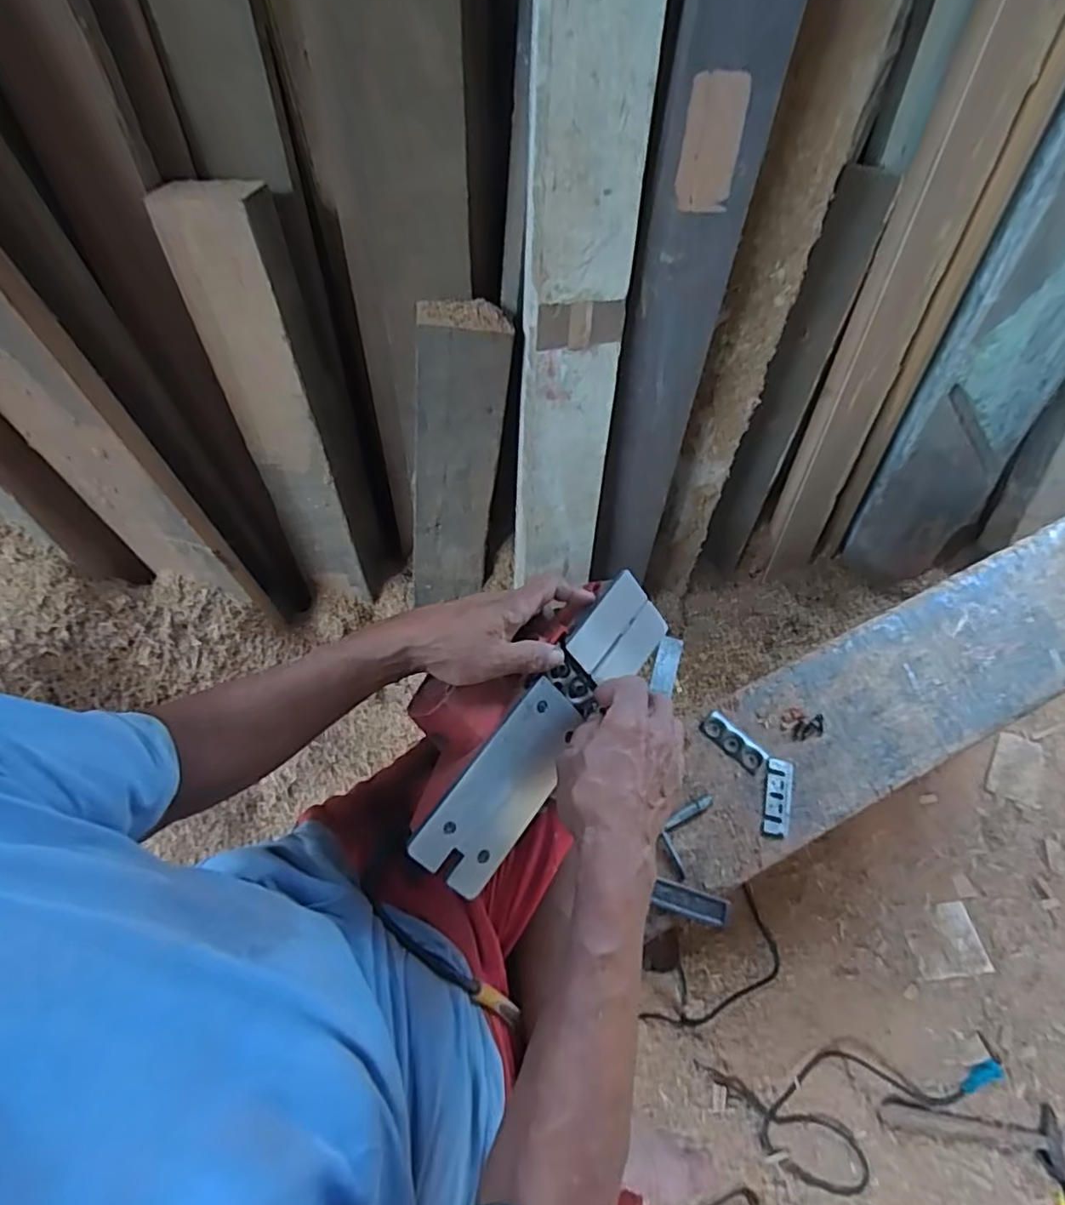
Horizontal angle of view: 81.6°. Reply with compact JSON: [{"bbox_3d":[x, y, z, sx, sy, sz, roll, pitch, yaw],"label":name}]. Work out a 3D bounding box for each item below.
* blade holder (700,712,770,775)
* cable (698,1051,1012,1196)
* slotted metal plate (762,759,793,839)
[{"bbox_3d":[0.231,0.160,0.707,0.033,0.004,0.079,-42,72,-16],"label":"blade holder"},{"bbox_3d":[0.554,0.877,1.051,0.505,0.031,0.184,-3,66,-1],"label":"cable"},{"bbox_3d":[0.270,0.215,0.678,0.028,0.008,0.085,13,67,7],"label":"slotted metal plate"}]

